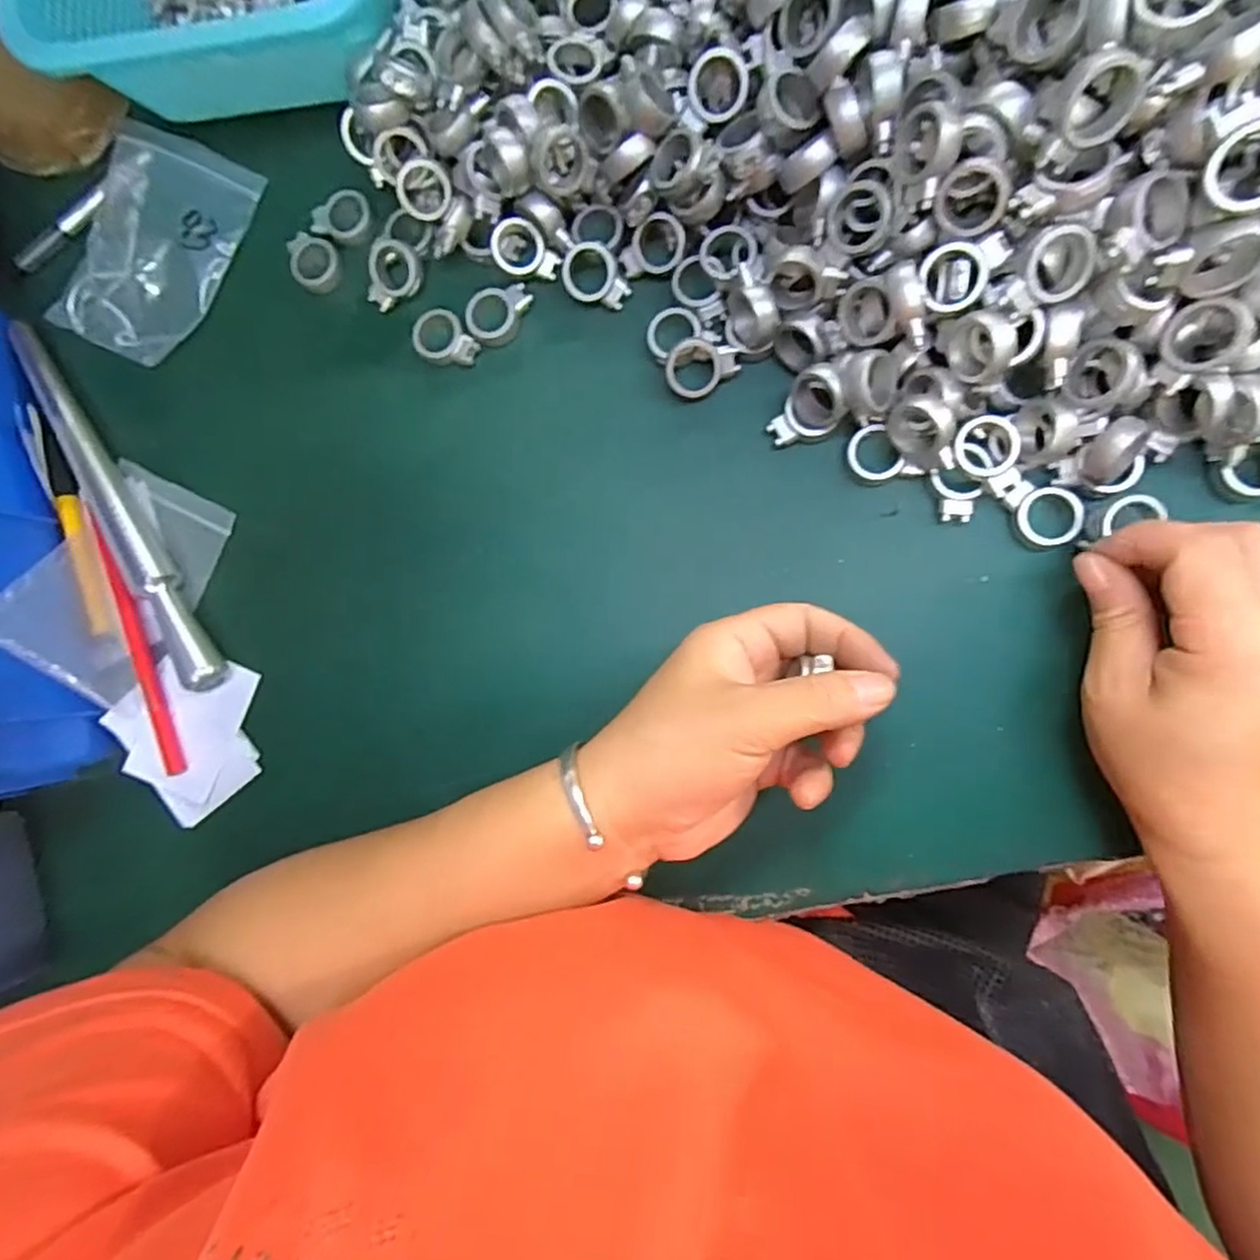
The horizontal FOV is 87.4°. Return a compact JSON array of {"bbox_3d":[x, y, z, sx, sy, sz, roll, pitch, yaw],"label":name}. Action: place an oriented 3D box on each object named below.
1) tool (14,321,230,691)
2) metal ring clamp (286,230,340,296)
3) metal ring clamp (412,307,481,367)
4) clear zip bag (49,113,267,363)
[{"bbox_3d":[-0.278,-0.069,0.357,0.017,0.021,0.228,-33,85,8],"label":"tool"},{"bbox_3d":[-0.167,-0.194,0.348,0.031,0.010,0.026,37,96,8],"label":"metal ring clamp"},{"bbox_3d":[-0.094,-0.148,0.336,0.033,0.009,0.026,28,94,9],"label":"metal ring clamp"},{"bbox_3d":[-0.258,-0.208,0.356,0.074,0.020,0.118,22,94,9],"label":"clear zip bag"}]

